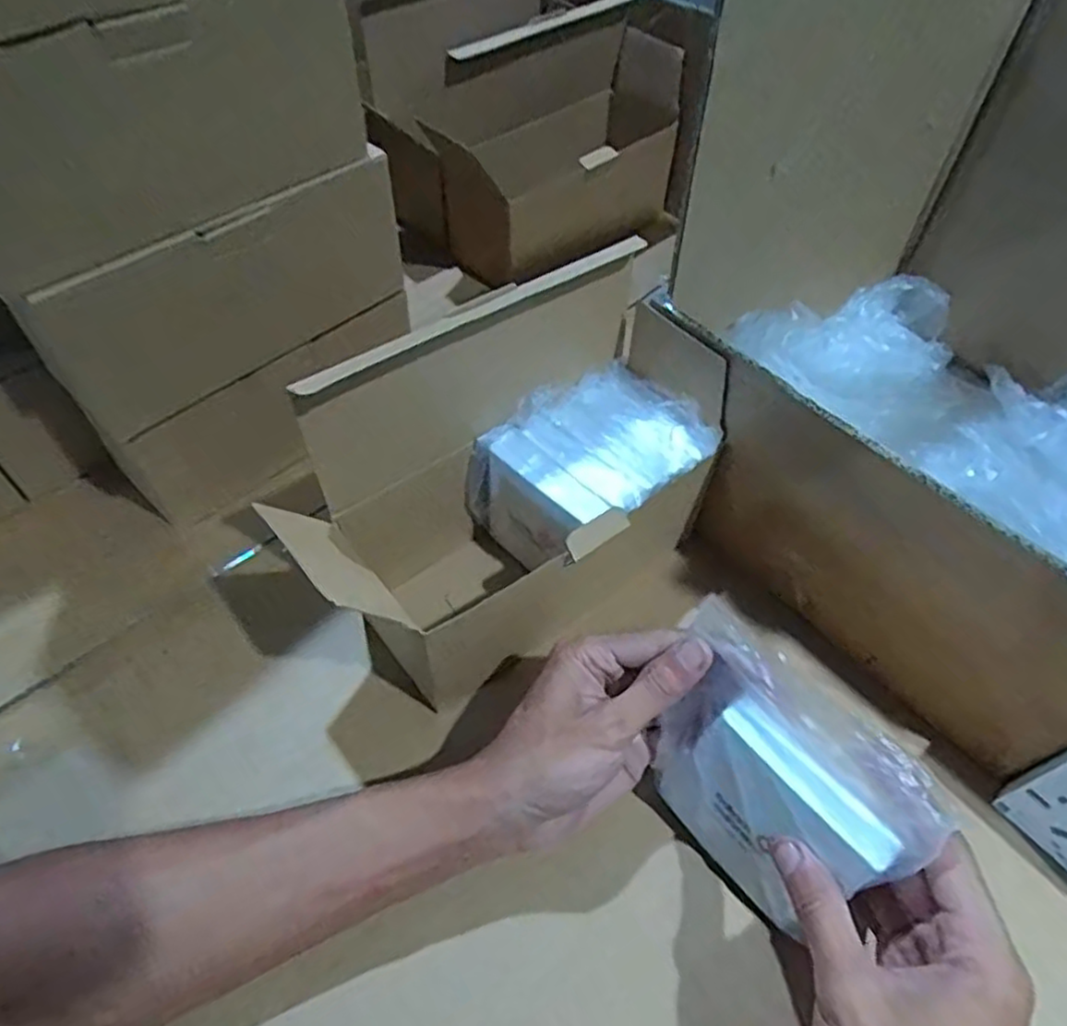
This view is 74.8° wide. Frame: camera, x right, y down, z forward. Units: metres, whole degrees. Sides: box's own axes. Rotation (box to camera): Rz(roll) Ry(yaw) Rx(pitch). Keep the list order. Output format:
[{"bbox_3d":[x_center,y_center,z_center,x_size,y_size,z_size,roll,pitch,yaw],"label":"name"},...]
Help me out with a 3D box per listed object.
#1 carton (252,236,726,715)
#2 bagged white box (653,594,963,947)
[{"bbox_3d":[-0.007,-0.011,0.390,0.241,0.182,0.099,-33,60,-23],"label":"carton"},{"bbox_3d":[0.102,0.119,0.324,0.124,0.113,0.023,45,35,24],"label":"bagged white box"}]

